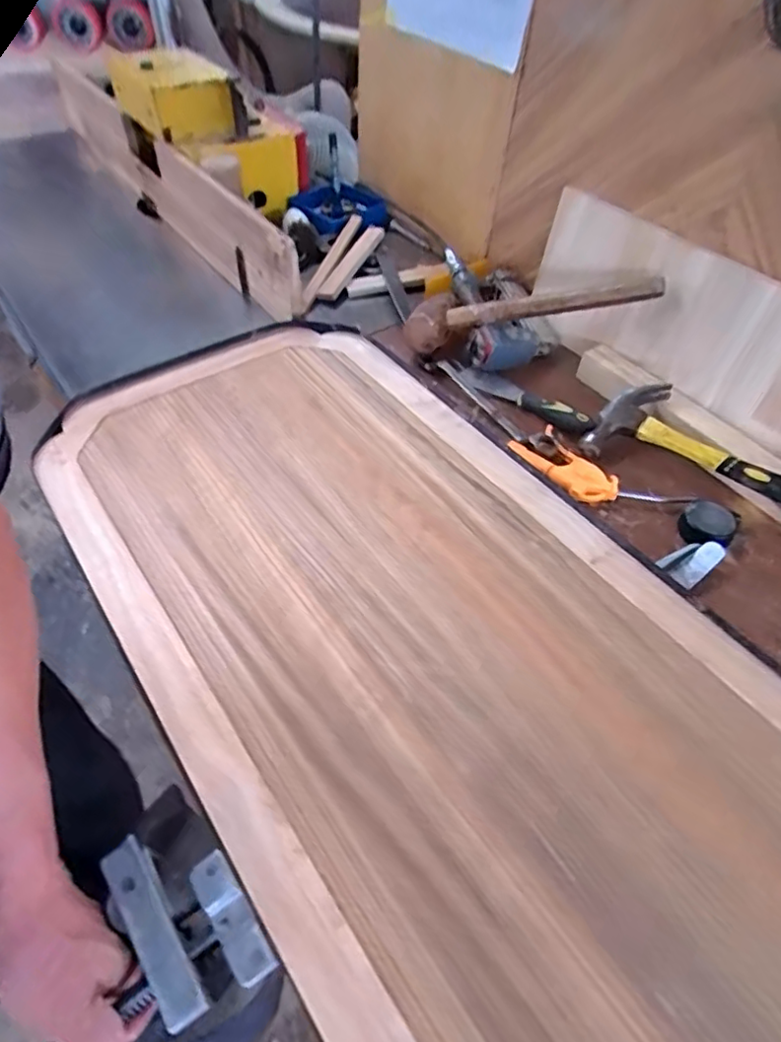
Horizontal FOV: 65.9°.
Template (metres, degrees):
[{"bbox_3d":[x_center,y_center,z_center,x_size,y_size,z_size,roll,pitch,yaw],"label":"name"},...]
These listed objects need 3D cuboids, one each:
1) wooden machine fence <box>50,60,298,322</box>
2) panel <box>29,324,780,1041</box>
[{"bbox_3d":[-0.415,-0.609,1.046,0.031,0.121,0.922,-31,57,-24],"label":"wooden machine fence"},{"bbox_3d":[0.032,0.112,0.536,0.441,0.022,0.940,-30,57,-23],"label":"panel"}]

